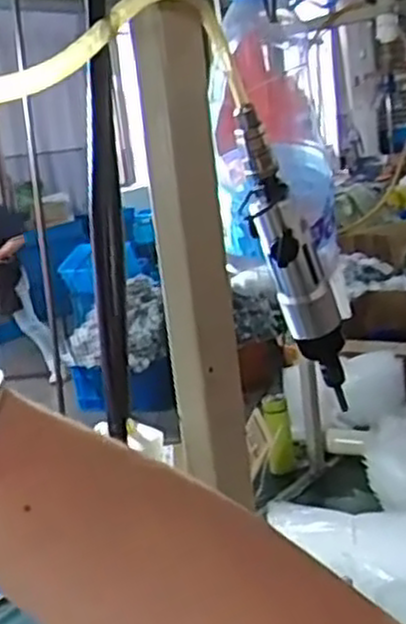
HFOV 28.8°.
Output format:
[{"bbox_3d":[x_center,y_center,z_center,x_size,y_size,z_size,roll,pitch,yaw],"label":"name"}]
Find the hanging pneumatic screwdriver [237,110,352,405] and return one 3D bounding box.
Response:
[{"bbox_3d":[0.067,-0.027,0.584,0.036,0.247,0.034,4,40,37],"label":"hanging pneumatic screwdriver"}]

